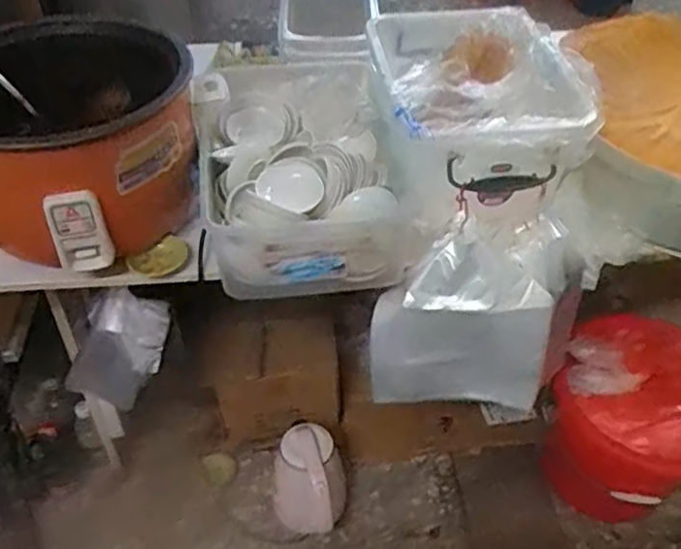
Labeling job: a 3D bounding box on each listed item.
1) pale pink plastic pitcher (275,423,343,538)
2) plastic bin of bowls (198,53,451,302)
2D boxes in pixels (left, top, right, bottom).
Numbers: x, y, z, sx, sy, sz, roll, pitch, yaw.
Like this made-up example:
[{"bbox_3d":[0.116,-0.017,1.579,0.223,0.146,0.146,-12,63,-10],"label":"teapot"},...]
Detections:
[{"bbox_3d":[-0.067,0.426,1.504,0.154,0.245,0.145,1,43,-1],"label":"pale pink plastic pitcher"},{"bbox_3d":[-0.055,-0.170,1.044,0.304,0.175,0.429,-12,45,-14],"label":"plastic bin of bowls"}]

